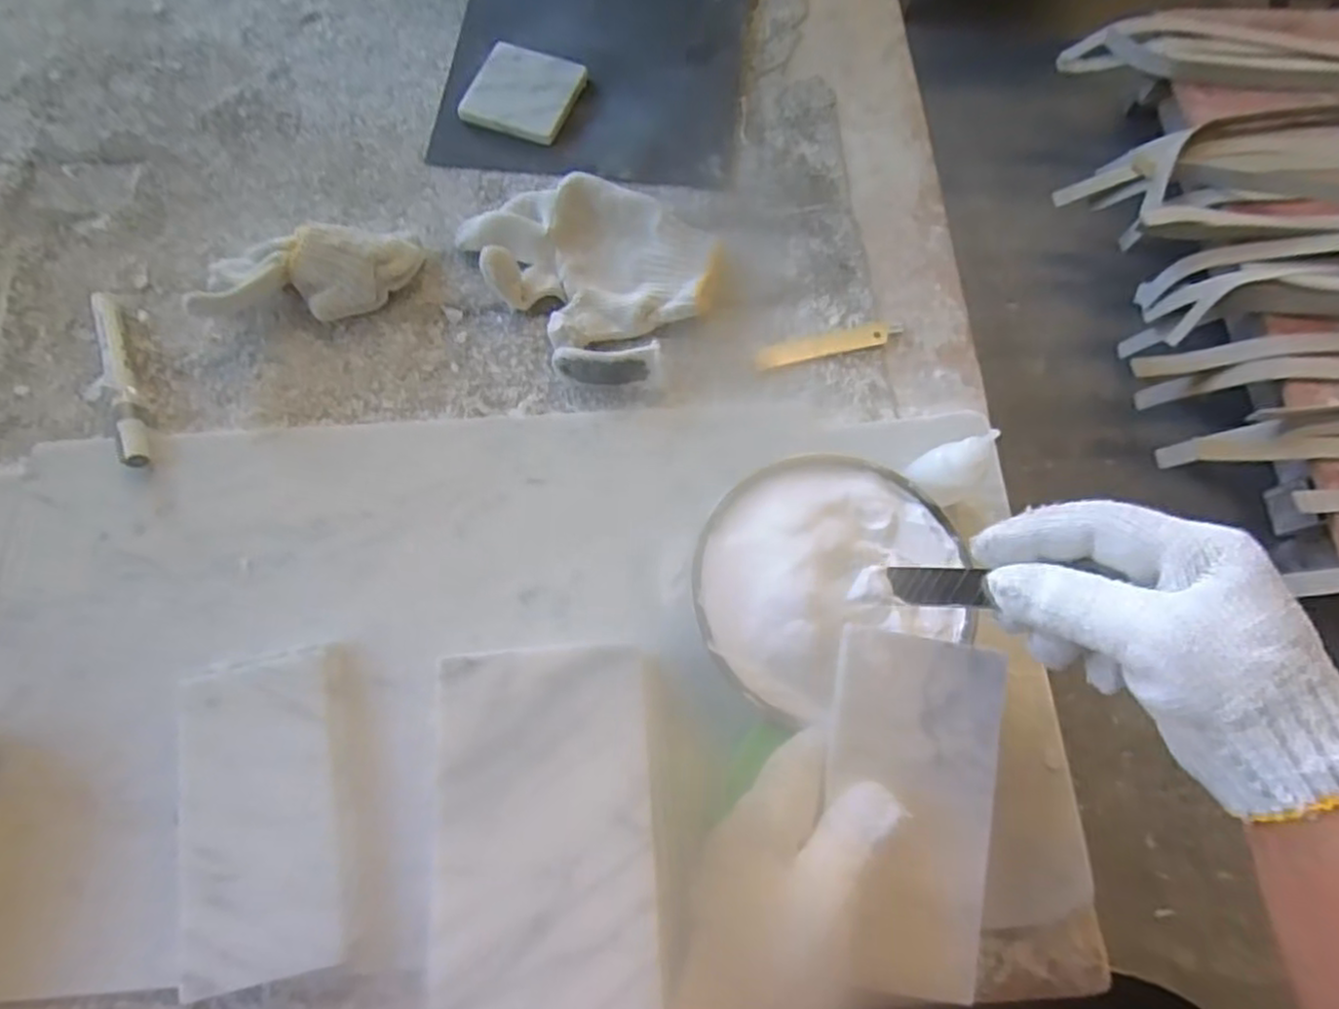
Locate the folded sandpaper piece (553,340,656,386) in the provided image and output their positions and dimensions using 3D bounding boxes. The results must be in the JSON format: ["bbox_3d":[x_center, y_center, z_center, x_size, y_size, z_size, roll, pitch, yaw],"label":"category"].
[{"bbox_3d":[-0.041,-0.089,0.442,0.066,0.025,0.020,-1,72,-1],"label":"folded sandpaper piece"}]

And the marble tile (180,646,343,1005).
[{"bbox_3d":[-0.210,0.158,0.357,0.072,0.017,0.153,-12,73,-6],"label":"marble tile"}]

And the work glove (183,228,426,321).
[{"bbox_3d":[-0.238,-0.152,0.457,0.137,0.042,0.052,-9,72,-4],"label":"work glove"}]

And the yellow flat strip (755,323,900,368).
[{"bbox_3d":[0.110,-0.110,0.472,0.105,0.007,0.018,-15,73,-6],"label":"yellow flat strip"}]

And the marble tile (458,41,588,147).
[{"bbox_3d":[-0.110,-0.311,0.521,0.076,0.011,0.074,19,73,5],"label":"marble tile"}]

